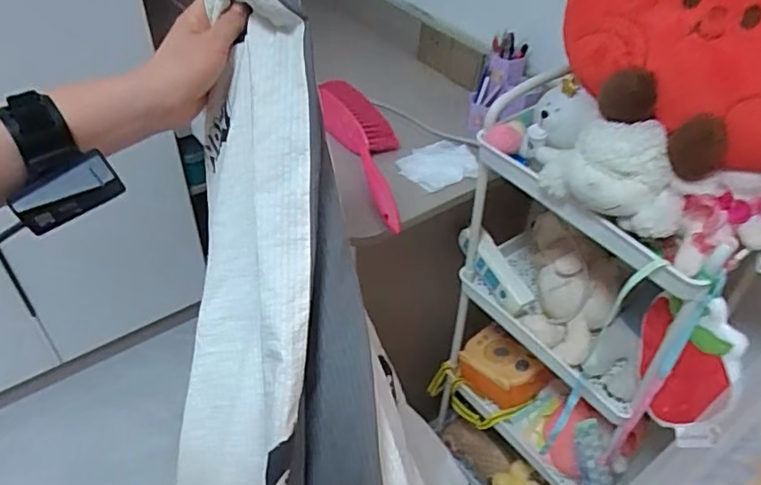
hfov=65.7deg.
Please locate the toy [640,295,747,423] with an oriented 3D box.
[{"bbox_3d":[0.373,0.138,0.743,0.043,0.193,0.153,-12,45,-14],"label":"toy"}]

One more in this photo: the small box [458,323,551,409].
[{"bbox_3d":[0.237,0.246,1.156,0.117,0.085,0.147,-26,50,-27],"label":"small box"}]

